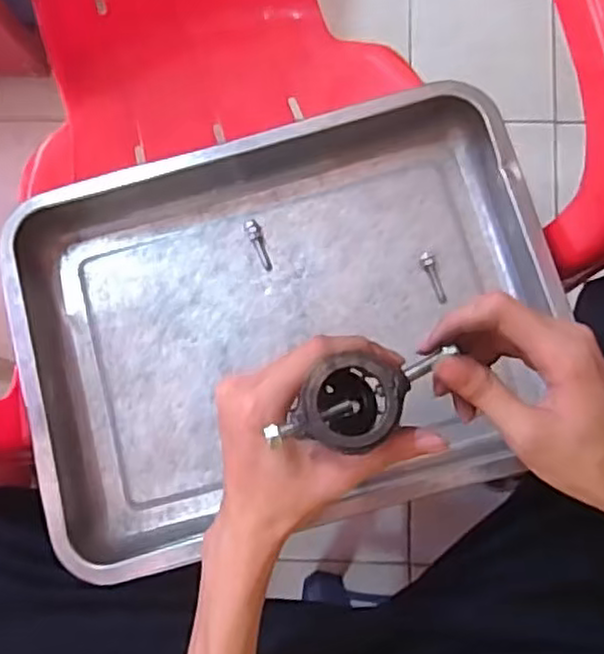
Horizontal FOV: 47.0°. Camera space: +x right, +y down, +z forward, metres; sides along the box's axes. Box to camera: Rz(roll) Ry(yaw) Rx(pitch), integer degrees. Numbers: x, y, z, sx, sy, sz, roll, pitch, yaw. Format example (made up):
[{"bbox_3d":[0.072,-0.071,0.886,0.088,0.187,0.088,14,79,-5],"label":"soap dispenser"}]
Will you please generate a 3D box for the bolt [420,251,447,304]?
[{"bbox_3d":[0.101,-0.038,0.541,0.011,0.011,0.042,-15,84,0],"label":"bolt"}]

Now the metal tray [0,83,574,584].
[{"bbox_3d":[-0.012,-0.003,0.524,0.377,0.061,0.292,-15,84,0],"label":"metal tray"}]

